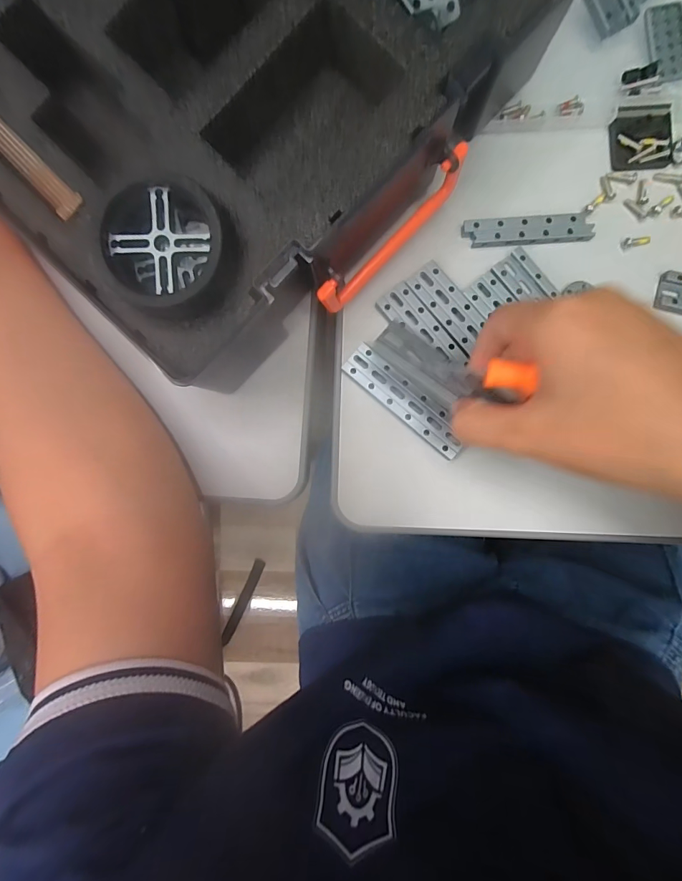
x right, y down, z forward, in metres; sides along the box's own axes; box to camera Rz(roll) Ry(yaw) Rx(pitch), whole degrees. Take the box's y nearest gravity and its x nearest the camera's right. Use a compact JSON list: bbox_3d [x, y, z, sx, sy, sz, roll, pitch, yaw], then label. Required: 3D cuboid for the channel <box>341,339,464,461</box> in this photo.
[{"bbox_3d":[0.044,-0.026,0.271,0.094,0.010,0.024,41,90,3],"label":"channel"}]

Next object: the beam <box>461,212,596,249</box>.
[{"bbox_3d":[0.125,-0.141,0.270,0.084,0.007,0.019,-1,88,2],"label":"beam"}]

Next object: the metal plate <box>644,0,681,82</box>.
[{"bbox_3d":[0.217,-0.265,0.266,0.026,0.004,0.047,-10,87,2],"label":"metal plate"}]

